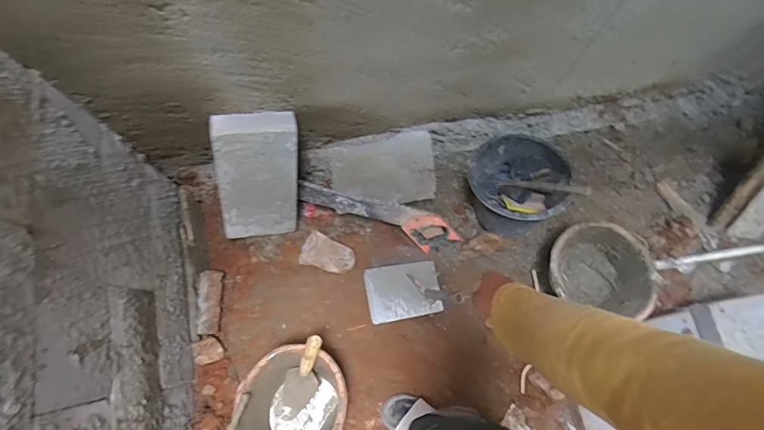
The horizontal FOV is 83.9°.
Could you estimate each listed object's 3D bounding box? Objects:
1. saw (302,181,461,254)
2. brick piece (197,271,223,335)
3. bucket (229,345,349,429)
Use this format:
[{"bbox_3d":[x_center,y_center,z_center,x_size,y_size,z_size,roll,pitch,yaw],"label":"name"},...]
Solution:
[{"bbox_3d":[-0.011,-0.010,1.280,0.480,0.021,0.115,23,110,-2],"label":"saw"},{"bbox_3d":[-0.508,0.252,1.228,0.079,0.034,0.183,-1,75,-2],"label":"brick piece"},{"bbox_3d":[-0.217,0.471,1.049,0.250,0.197,0.270,1,75,-2],"label":"bucket"}]

